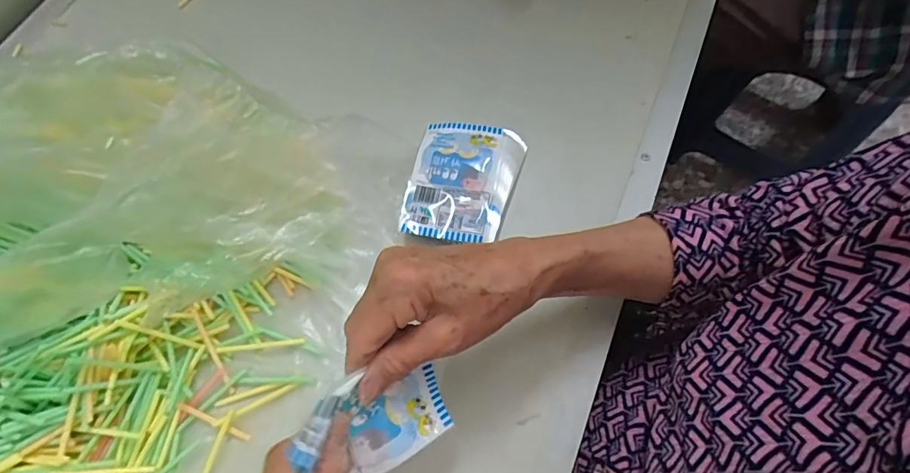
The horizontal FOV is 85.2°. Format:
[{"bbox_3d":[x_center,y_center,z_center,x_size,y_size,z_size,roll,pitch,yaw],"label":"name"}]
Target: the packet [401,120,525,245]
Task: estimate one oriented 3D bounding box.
[{"bbox_3d":[0.006,-0.044,0.395,0.083,0.013,0.099,11,68,5],"label":"packet"}]

